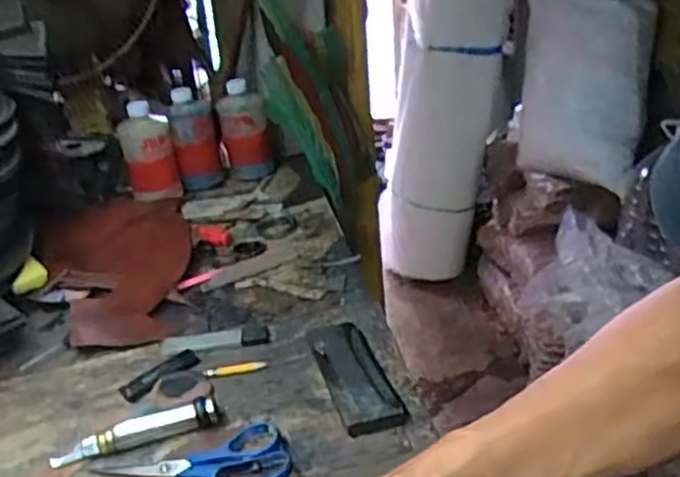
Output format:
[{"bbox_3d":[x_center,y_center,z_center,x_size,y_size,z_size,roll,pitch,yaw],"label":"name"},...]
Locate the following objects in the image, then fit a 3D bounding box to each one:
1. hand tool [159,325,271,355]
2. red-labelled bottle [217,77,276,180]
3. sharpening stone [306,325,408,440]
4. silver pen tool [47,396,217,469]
[{"bbox_3d":[-0.132,0.106,0.766,0.114,0.007,0.036,-5,28,4],"label":"hand tool"},{"bbox_3d":[-0.145,-0.164,1.125,0.077,0.152,0.055,-12,28,-9],"label":"red-labelled bottle"},{"bbox_3d":[0.013,0.128,0.689,0.056,0.014,0.157,-12,31,-13],"label":"sharpening stone"},{"bbox_3d":[-0.184,0.172,0.646,0.147,0.021,0.033,-13,31,-14],"label":"silver pen tool"}]

